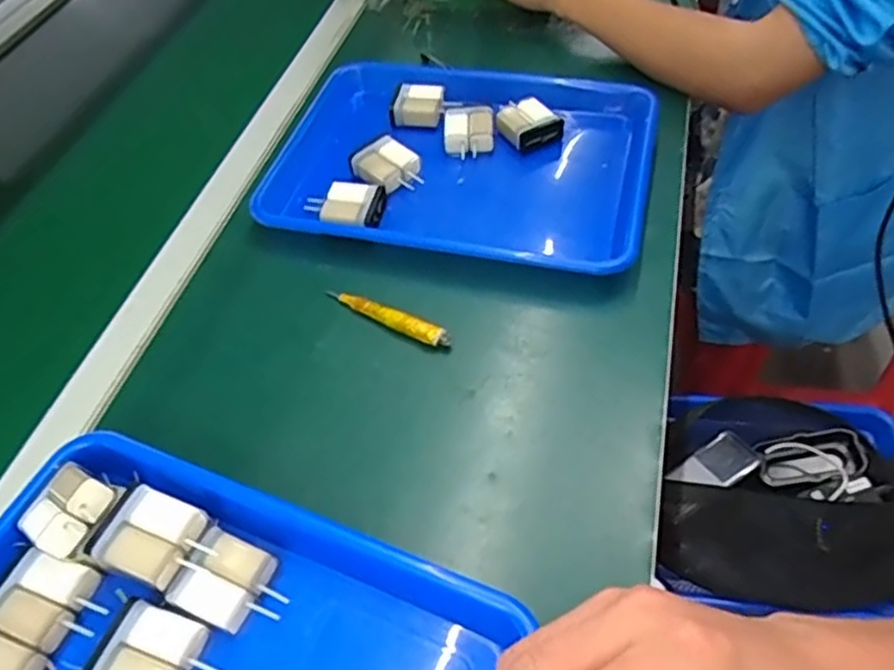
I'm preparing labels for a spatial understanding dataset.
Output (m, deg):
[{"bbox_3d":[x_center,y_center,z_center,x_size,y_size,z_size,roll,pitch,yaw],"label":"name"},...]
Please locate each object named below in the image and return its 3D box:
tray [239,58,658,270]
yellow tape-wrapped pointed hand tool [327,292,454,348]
[{"bbox_3d":[0.011,-0.168,0.637,0.340,0.030,0.251,10,54,13],"label":"tray"},{"bbox_3d":[-0.048,-0.016,0.540,0.113,0.012,0.018,24,58,23],"label":"yellow tape-wrapped pointed hand tool"}]

